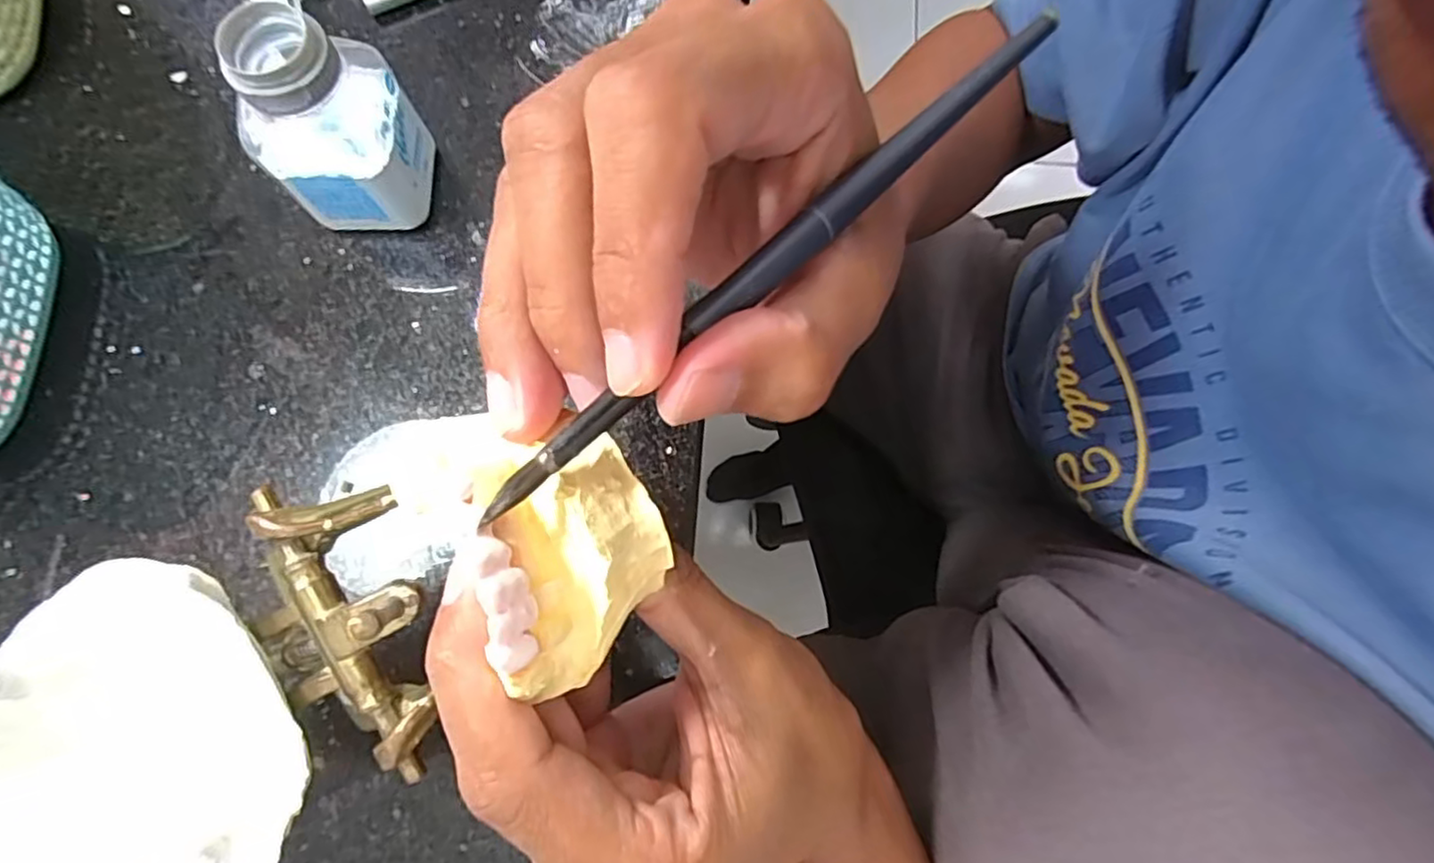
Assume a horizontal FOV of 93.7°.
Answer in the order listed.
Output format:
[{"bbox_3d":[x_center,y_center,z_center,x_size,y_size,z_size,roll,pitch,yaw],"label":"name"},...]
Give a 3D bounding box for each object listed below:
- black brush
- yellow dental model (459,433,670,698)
[{"bbox_3d":[0.014,-0.037,0.133,0.006,0.005,0.152,44,74,9],"label":"black brush"},{"bbox_3d":[-0.025,0.022,0.122,0.030,0.023,0.041,-15,77,-4],"label":"yellow dental model"}]

